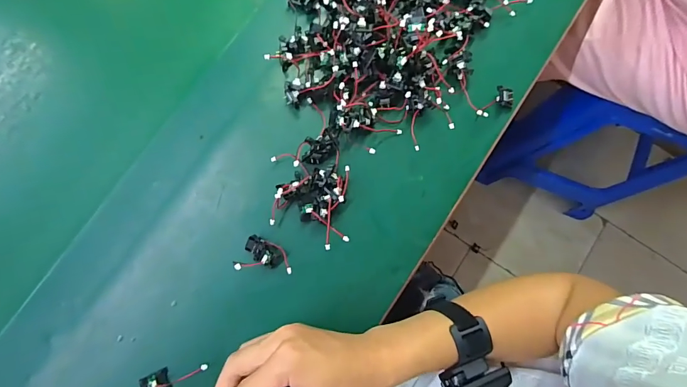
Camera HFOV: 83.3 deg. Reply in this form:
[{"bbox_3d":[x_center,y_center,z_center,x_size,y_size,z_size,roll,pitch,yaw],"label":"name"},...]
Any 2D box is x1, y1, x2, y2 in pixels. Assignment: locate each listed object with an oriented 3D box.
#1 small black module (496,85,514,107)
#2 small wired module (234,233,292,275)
[{"bbox_3d":[0.175,-0.105,0.418,0.021,0.006,0.018,10,82,-1],"label":"small black module"},{"bbox_3d":[-0.078,0.059,0.381,0.056,0.023,0.033,5,82,-2],"label":"small wired module"}]

